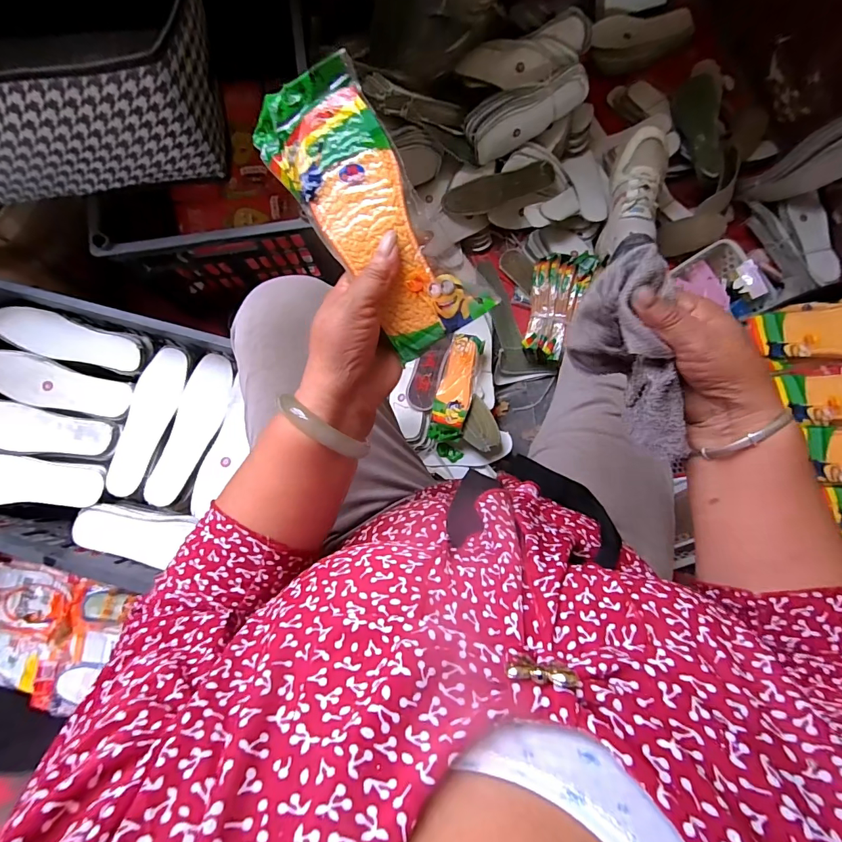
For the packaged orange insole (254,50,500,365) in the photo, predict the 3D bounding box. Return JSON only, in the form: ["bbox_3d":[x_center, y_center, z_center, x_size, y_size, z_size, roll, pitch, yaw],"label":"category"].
[{"bbox_3d":[-0.035,-0.147,0.300,0.076,0.032,0.200,-34,96,-4],"label":"packaged orange insole"}]

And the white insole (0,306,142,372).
[{"bbox_3d":[-0.522,-0.119,0.621,0.212,0.016,0.061,18,106,3],"label":"white insole"}]

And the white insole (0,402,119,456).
[{"bbox_3d":[-0.555,0.013,0.611,0.214,0.022,0.068,4,83,0],"label":"white insole"}]

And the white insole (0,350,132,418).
[{"bbox_3d":[-0.540,-0.052,0.618,0.214,0.025,0.065,16,83,2],"label":"white insole"}]

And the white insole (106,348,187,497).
[{"bbox_3d":[-0.401,0.000,0.612,0.072,0.005,0.219,15,83,2],"label":"white insole"}]

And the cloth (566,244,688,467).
[{"bbox_3d":[0.158,-0.046,0.308,0.060,0.049,0.147,-16,89,-2],"label":"cloth"}]

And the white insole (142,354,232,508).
[{"bbox_3d":[-0.331,0.012,0.608,0.070,0.014,0.223,18,83,2],"label":"white insole"}]

